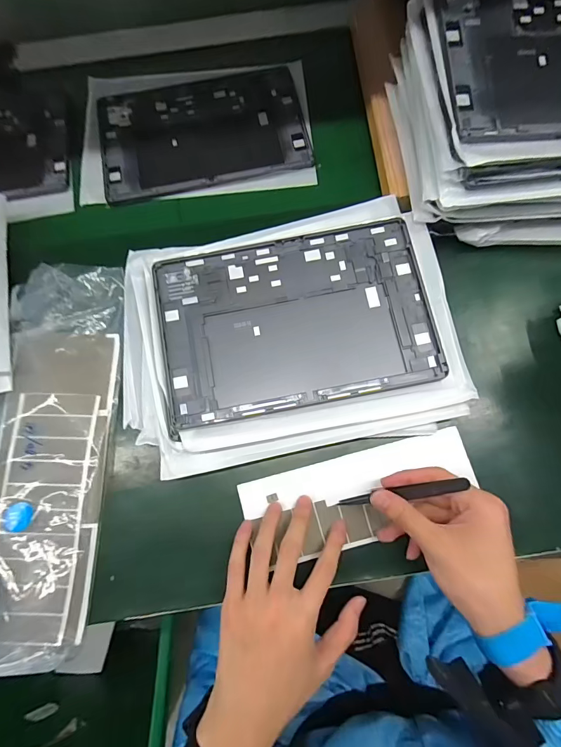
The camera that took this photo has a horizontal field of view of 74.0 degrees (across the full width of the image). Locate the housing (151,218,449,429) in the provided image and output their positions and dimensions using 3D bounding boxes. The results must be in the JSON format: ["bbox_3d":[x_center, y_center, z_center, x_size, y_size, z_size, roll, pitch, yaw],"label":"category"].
[{"bbox_3d":[0.013,-0.052,0.358,0.253,0.008,0.166,-11,78,-1],"label":"housing"}]

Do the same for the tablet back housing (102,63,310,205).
[{"bbox_3d":[-0.099,-0.308,0.472,0.251,0.008,0.173,-13,75,-2],"label":"tablet back housing"}]

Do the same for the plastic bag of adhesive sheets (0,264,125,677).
[{"bbox_3d":[-0.233,0.067,0.358,0.124,0.036,0.359,0,75,2],"label":"plastic bag of adhesive sheets"}]

